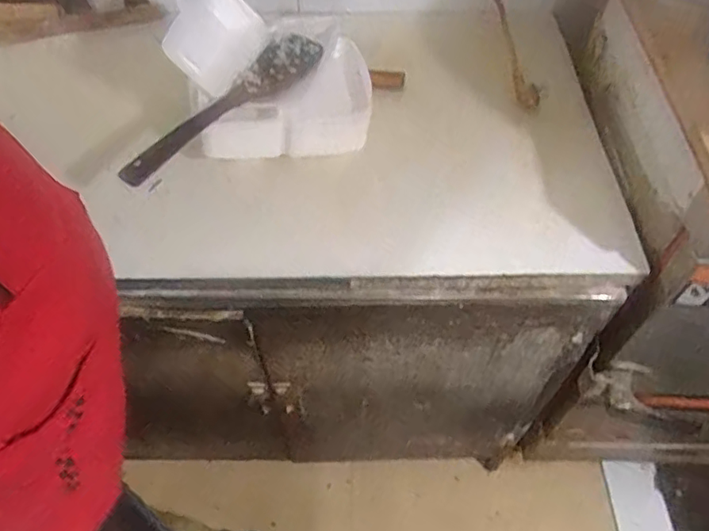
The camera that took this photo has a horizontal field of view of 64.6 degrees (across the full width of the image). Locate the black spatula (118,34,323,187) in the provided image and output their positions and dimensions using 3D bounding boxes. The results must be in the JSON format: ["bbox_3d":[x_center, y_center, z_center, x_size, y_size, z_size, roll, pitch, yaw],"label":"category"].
[{"bbox_3d":[-0.181,-0.213,0.756,0.310,0.024,0.072,-39,62,-7],"label":"black spatula"}]

